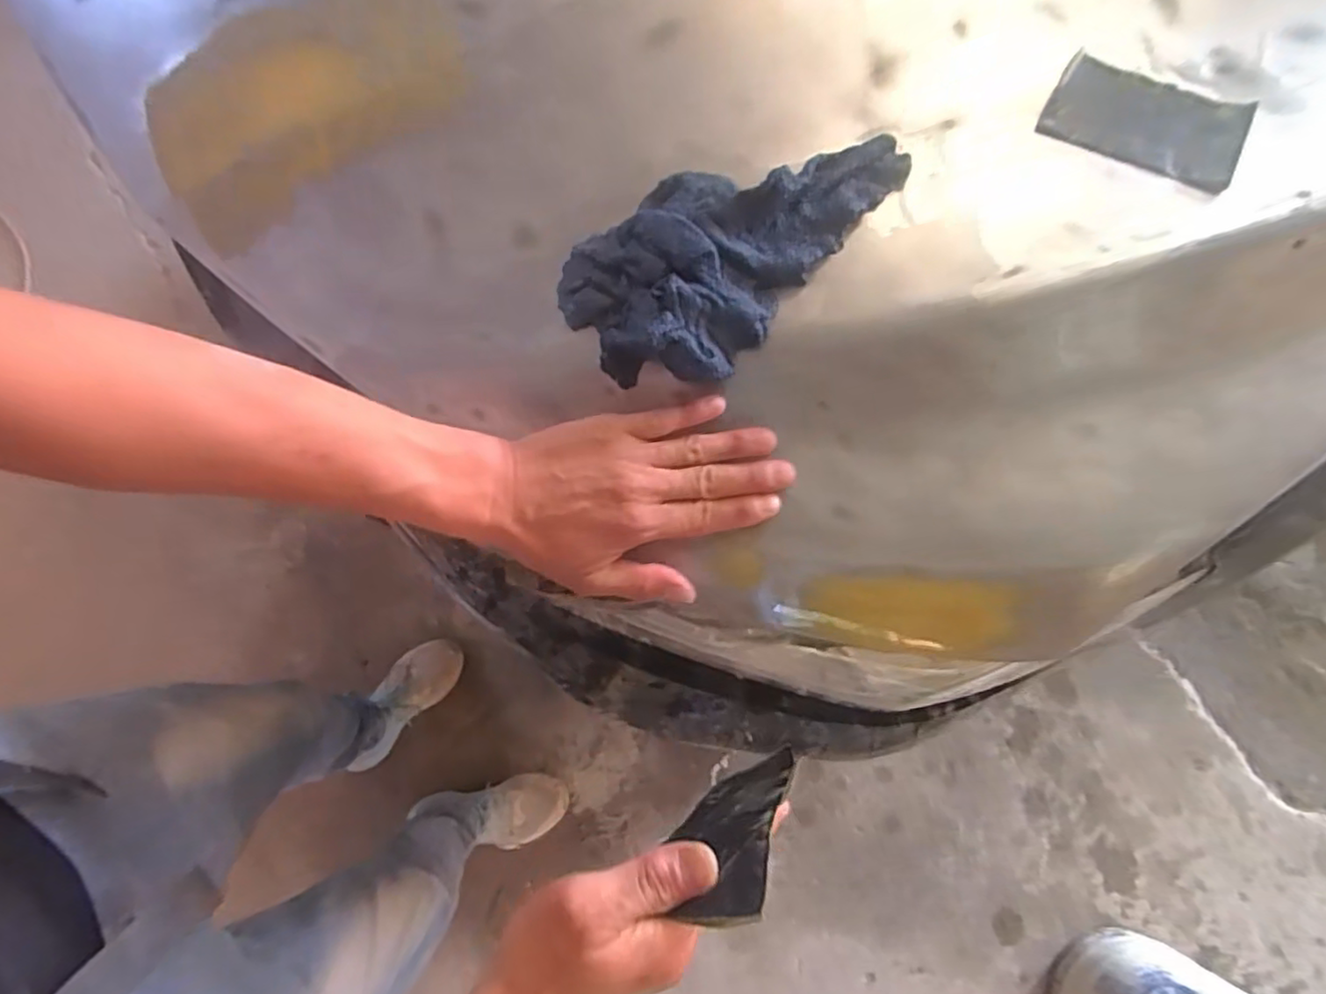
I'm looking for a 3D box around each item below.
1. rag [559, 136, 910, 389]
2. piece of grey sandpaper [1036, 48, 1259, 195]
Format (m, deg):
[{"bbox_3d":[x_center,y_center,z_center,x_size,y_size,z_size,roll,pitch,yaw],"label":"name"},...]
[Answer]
[{"bbox_3d":[0.040,-0.167,0.417,0.127,0.051,0.215,43,82,12],"label":"rag"},{"bbox_3d":[0.309,-0.242,0.421,0.117,0.008,0.072,23,78,9],"label":"piece of grey sandpaper"}]

